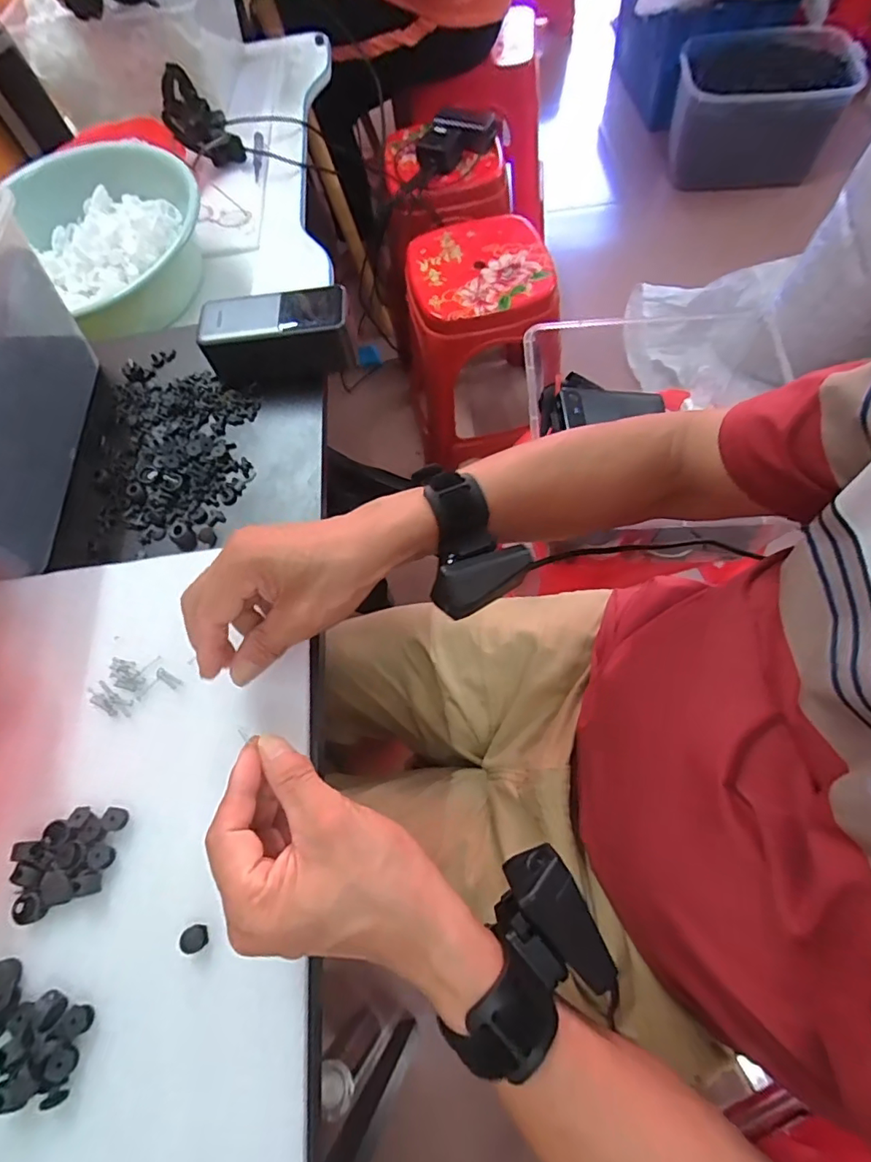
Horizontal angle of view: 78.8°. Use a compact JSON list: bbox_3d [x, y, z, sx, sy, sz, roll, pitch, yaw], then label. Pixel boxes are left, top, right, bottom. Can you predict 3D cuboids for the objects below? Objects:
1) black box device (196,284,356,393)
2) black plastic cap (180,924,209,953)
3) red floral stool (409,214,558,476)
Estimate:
[{"bbox_3d":[-0.141,-0.221,0.482,0.130,0.056,0.058,-6,64,-1],"label":"black box device"},{"bbox_3d":[-0.137,0.203,0.302,0.012,0.012,0.013,-2,66,5],"label":"black plastic cap"},{"bbox_3d":[0.086,-0.508,1.154,0.293,0.350,0.325,-13,66,0],"label":"red floral stool"}]

